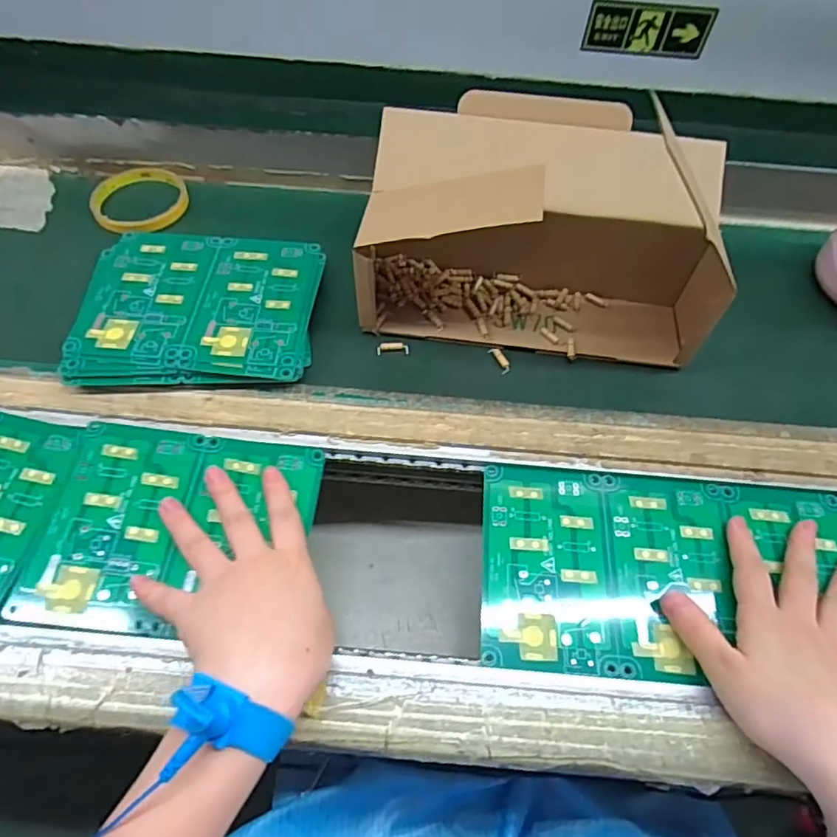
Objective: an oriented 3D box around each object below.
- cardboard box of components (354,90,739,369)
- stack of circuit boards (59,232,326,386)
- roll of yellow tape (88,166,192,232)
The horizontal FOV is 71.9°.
[{"bbox_3d":[0.091,-0.143,0.446,0.260,0.121,0.140,7,59,2],"label":"cardboard box of components"},{"bbox_3d":[-0.171,-0.088,0.458,0.176,0.021,0.147,0,59,-2],"label":"stack of circuit boards"},{"bbox_3d":[-0.260,-0.202,0.537,0.087,0.009,0.086,1,59,-1],"label":"roll of yellow tape"}]

